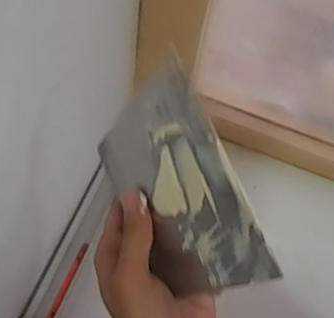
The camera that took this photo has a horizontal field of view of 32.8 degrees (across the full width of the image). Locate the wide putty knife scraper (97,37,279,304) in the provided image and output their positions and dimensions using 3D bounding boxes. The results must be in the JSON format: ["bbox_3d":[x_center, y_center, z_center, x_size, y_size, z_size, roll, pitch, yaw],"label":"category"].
[{"bbox_3d":[0.008,0.020,0.339,0.007,0.092,0.133,-8,62,-45],"label":"wide putty knife scraper"}]

